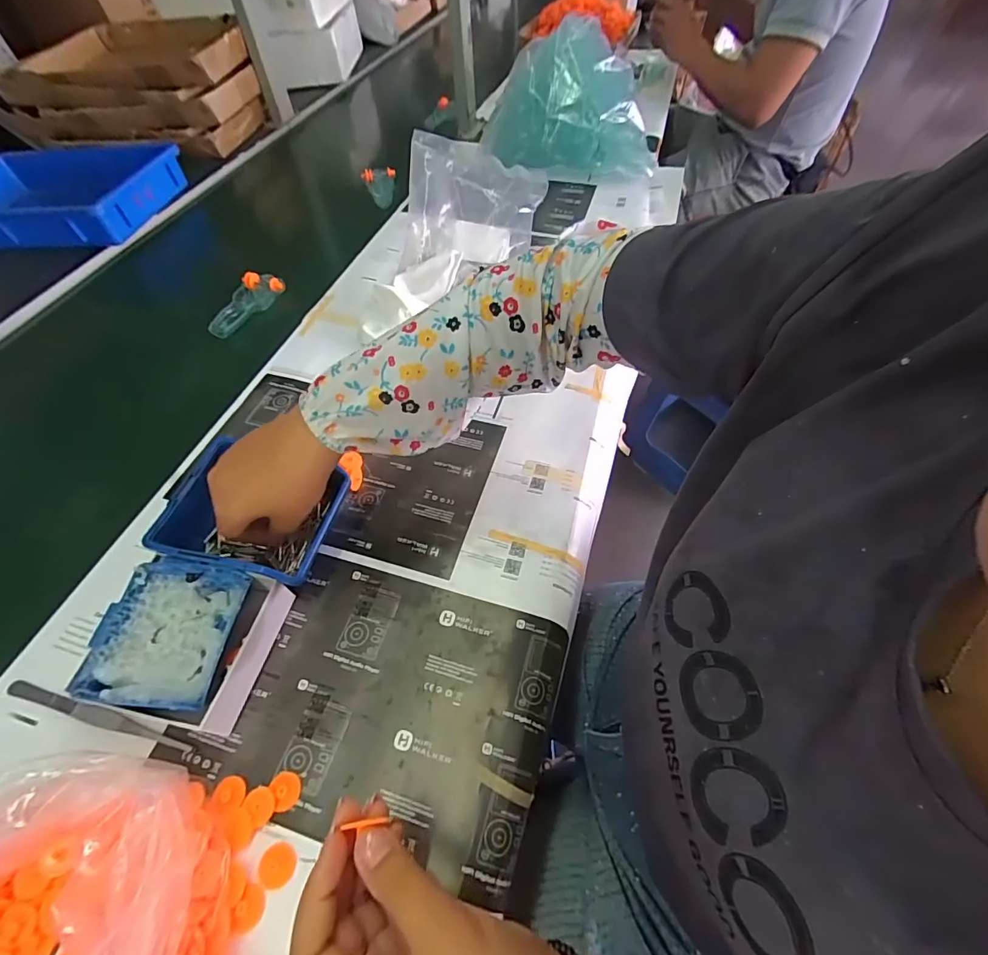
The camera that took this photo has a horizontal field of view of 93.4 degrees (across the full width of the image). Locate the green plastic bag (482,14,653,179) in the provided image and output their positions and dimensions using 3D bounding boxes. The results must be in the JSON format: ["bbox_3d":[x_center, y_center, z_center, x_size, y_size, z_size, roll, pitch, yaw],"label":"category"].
[{"bbox_3d":[0.127,-0.605,0.767,0.288,0.172,0.125,14,56,12],"label":"green plastic bag"}]

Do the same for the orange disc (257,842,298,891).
[{"bbox_3d":[-0.136,0.242,0.291,0.022,0.004,0.022,-1,54,2],"label":"orange disc"}]

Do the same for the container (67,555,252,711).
[{"bbox_3d":[-0.236,0.115,0.343,0.081,0.039,0.099,2,54,5],"label":"container"}]

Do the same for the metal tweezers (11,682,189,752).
[{"bbox_3d":[-0.287,0.171,0.334,0.153,0.009,0.011,11,56,11],"label":"metal tweezers"}]

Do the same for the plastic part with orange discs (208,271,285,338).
[{"bbox_3d":[-0.341,-0.241,0.634,0.059,0.016,0.128,15,56,13],"label":"plastic part with orange discs"}]

